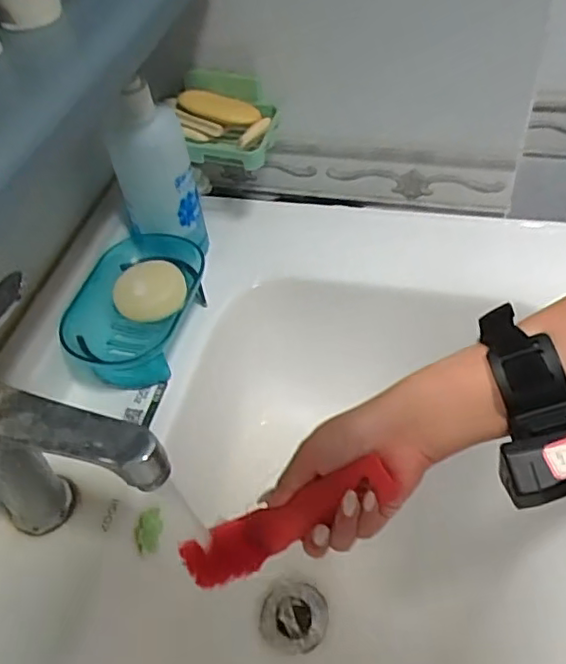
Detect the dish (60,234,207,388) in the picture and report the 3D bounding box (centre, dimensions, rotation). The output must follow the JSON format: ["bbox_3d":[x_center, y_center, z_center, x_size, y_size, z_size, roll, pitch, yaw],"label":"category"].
[{"bbox_3d":[-0.135,-0.020,0.573,0.100,0.044,0.152,11,51,15],"label":"dish"}]

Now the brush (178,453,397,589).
[{"bbox_3d":[-0.009,0.129,0.415,0.181,0.033,0.036,-37,41,28],"label":"brush"}]

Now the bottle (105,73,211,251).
[{"bbox_3d":[-0.115,-0.141,0.569,0.067,0.143,0.054,-14,48,-6],"label":"bottle"}]

